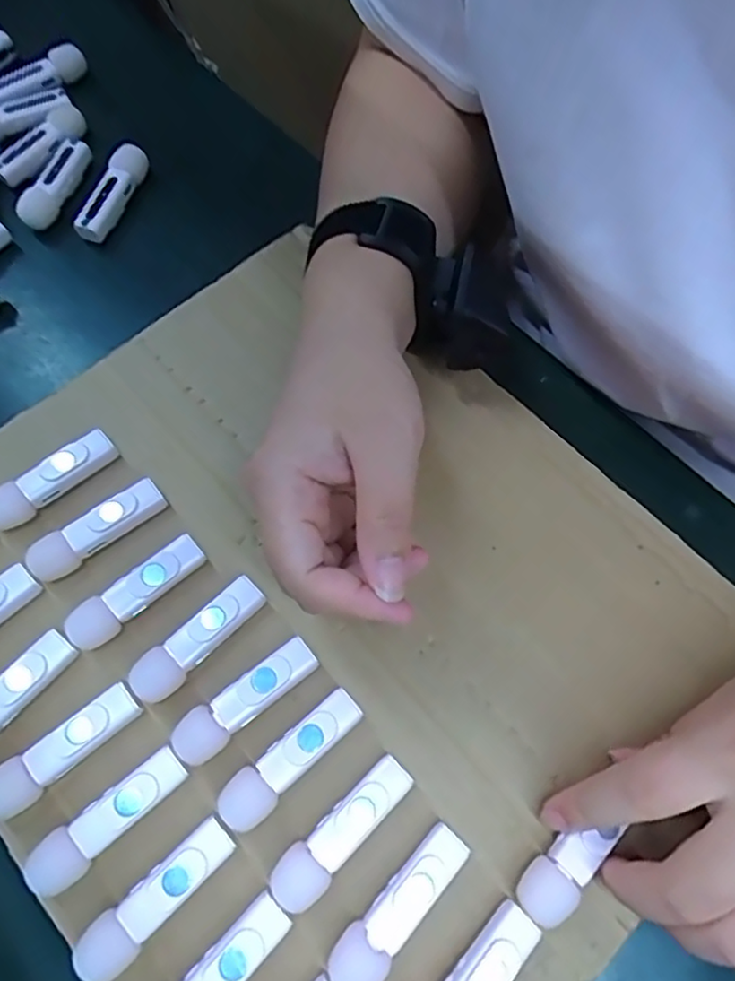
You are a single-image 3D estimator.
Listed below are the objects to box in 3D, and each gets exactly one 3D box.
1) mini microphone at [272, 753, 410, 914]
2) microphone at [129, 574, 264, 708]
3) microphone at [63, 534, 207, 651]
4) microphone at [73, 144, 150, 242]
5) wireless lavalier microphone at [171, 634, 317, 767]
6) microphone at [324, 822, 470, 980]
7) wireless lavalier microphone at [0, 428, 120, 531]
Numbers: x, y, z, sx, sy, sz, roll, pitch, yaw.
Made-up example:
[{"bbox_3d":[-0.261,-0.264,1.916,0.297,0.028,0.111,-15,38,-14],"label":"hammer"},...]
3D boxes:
[{"bbox_3d":[-0.009,0.133,0.247,0.064,0.013,0.018,-41,74,-15],"label":"mini microphone"},{"bbox_3d":[-0.073,0.064,0.275,0.018,0.015,0.064,42,74,15],"label":"microphone"},{"bbox_3d":[-0.102,0.046,0.282,0.064,0.016,0.016,-39,73,-14],"label":"microphone"},{"bbox_3d":[-0.149,-0.173,0.370,0.015,0.025,0.060,25,70,10],"label":"microphone"},{"bbox_3d":[-0.051,0.086,0.263,0.065,0.013,0.018,-39,73,-14],"label":"wireless lavalier microphone"},{"bbox_3d":[0.012,0.156,0.238,0.065,0.014,0.018,-43,74,-15],"label":"microphone"},{"bbox_3d":[-0.150,-0.005,0.302,0.063,0.020,0.014,-39,73,-14],"label":"wireless lavalier microphone"}]

